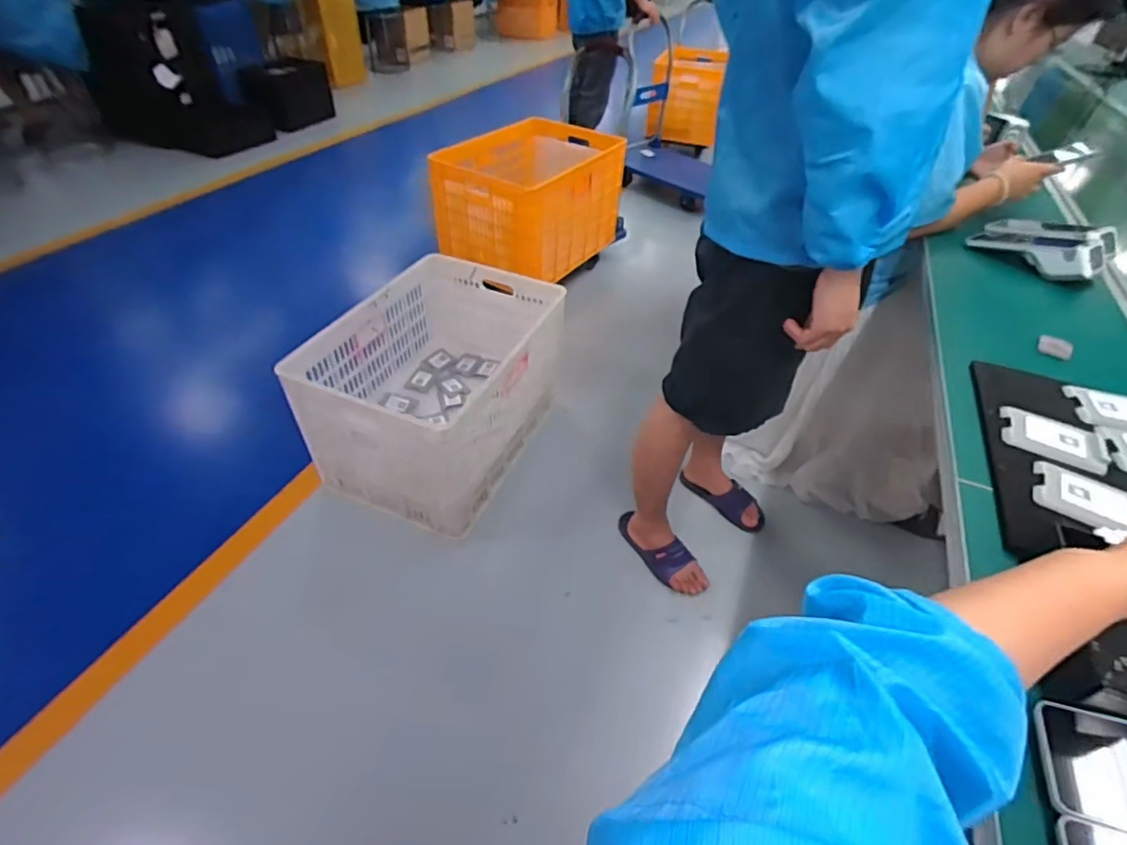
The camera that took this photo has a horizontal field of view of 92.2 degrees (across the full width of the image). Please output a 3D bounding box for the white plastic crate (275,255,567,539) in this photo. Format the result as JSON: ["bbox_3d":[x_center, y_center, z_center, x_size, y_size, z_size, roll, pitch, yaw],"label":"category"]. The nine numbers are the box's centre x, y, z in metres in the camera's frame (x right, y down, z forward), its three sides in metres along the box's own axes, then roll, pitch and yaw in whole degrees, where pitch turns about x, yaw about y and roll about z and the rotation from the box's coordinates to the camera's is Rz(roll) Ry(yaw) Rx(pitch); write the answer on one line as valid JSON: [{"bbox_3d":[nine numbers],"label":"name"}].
[{"bbox_3d":[-0.345,-0.115,1.609,0.503,0.403,0.722,16,45,13],"label":"white plastic crate"}]

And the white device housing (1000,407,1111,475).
[{"bbox_3d":[0.593,0.018,0.653,0.106,0.007,0.079,21,46,17],"label":"white device housing"}]

